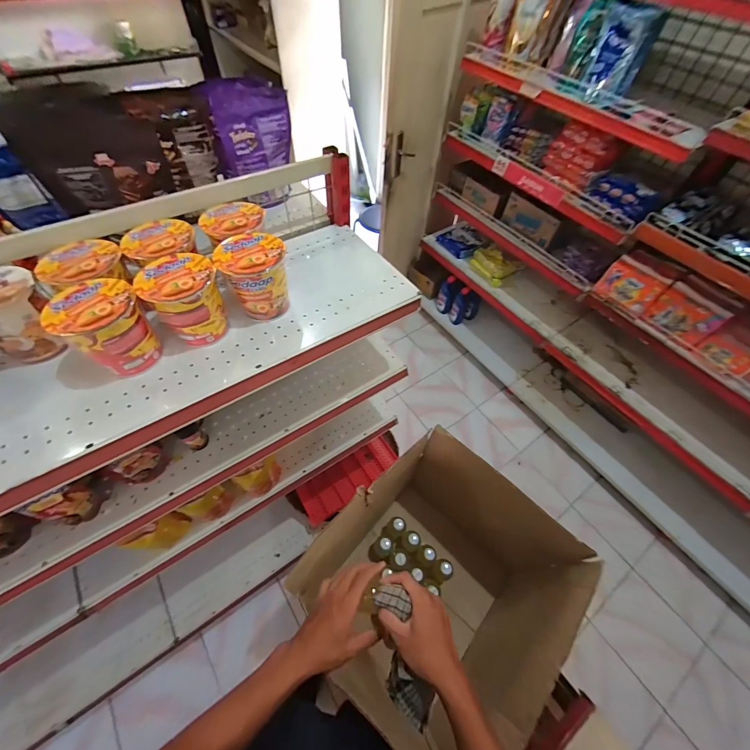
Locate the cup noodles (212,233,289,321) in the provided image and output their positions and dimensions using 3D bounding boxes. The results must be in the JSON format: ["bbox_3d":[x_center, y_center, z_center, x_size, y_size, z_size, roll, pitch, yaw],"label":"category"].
[{"bbox_3d":[-0.199,-0.163,0.568,0.101,0.111,0.103,-14,58,-12],"label":"cup noodles"}]

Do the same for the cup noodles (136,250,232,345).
[{"bbox_3d":[-0.296,-0.116,0.532,0.100,0.110,0.107,-38,66,-24],"label":"cup noodles"}]

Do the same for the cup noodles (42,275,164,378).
[{"bbox_3d":[-0.388,-0.065,0.492,0.102,0.110,0.106,23,58,12],"label":"cup noodles"}]

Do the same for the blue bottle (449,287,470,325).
[{"bbox_3d":[0.476,-0.387,1.876,0.088,0.237,0.073,19,57,10],"label":"blue bottle"}]

